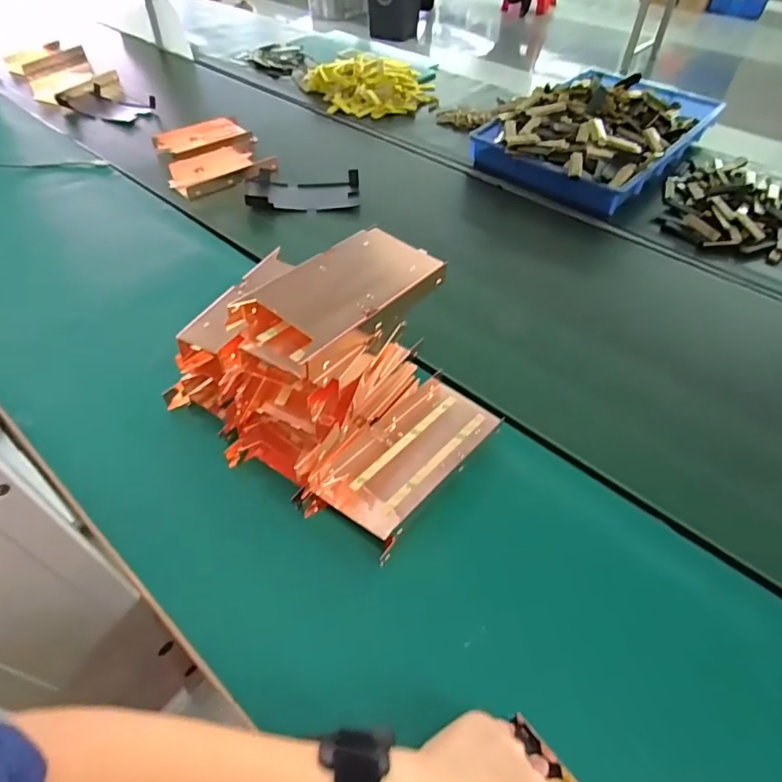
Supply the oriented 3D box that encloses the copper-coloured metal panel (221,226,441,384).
[{"bbox_3d":[-0.036,-0.081,0.420,0.091,0.033,0.164,34,57,25],"label":"copper-coloured metal panel"}]

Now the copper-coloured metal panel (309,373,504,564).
[{"bbox_3d":[0.022,0.053,0.478,0.094,0.015,0.186,33,57,24],"label":"copper-coloured metal panel"}]

